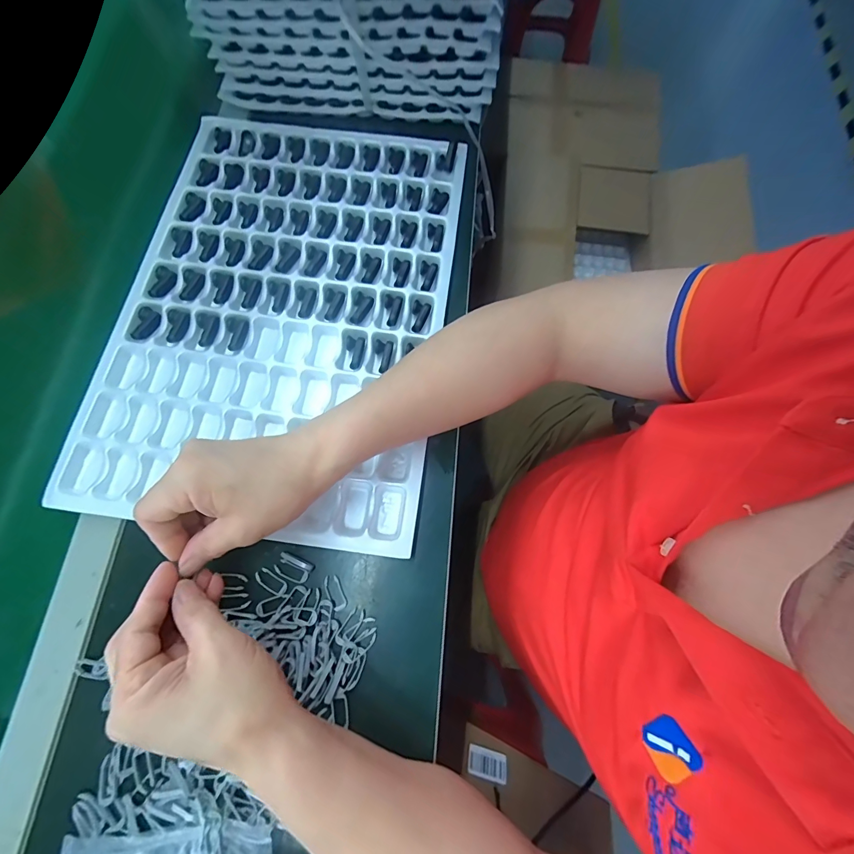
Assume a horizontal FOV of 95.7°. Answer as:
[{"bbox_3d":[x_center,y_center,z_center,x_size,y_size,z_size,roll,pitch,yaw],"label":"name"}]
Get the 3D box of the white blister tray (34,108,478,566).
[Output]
[{"bbox_3d":[-0.147,-0.128,0.409,0.327,0.023,0.462,8,74,0],"label":"white blister tray"}]

